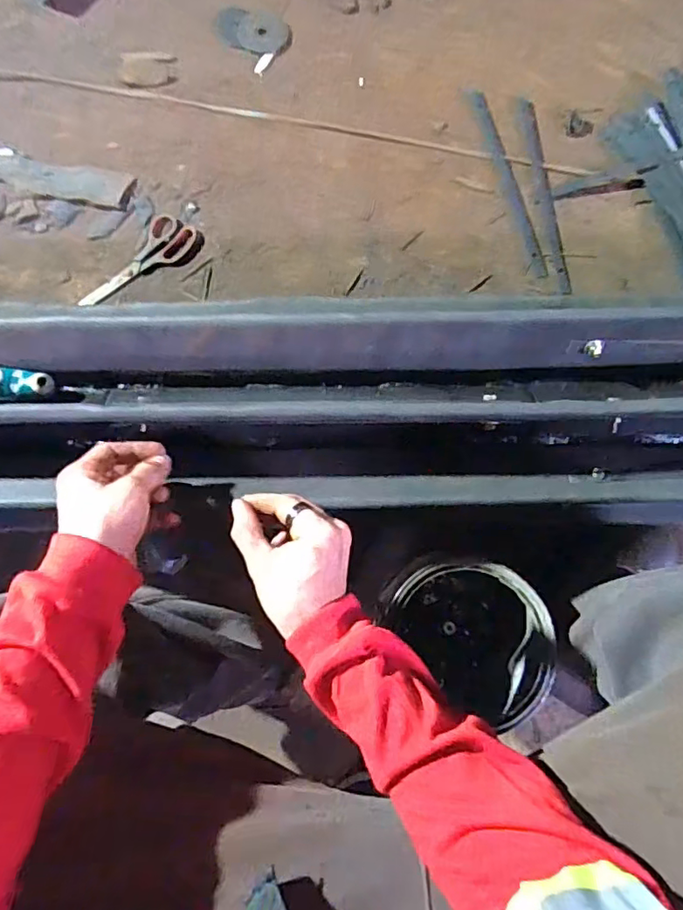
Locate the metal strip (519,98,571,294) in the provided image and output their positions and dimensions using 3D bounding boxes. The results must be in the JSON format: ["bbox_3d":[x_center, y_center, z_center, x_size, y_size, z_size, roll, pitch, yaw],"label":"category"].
[{"bbox_3d":[0.315,-0.409,0.844,0.024,0.010,0.350,-5,80,0],"label":"metal strip"}]

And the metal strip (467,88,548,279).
[{"bbox_3d":[0.256,-0.429,0.848,0.030,0.008,0.340,-13,80,-1],"label":"metal strip"}]

